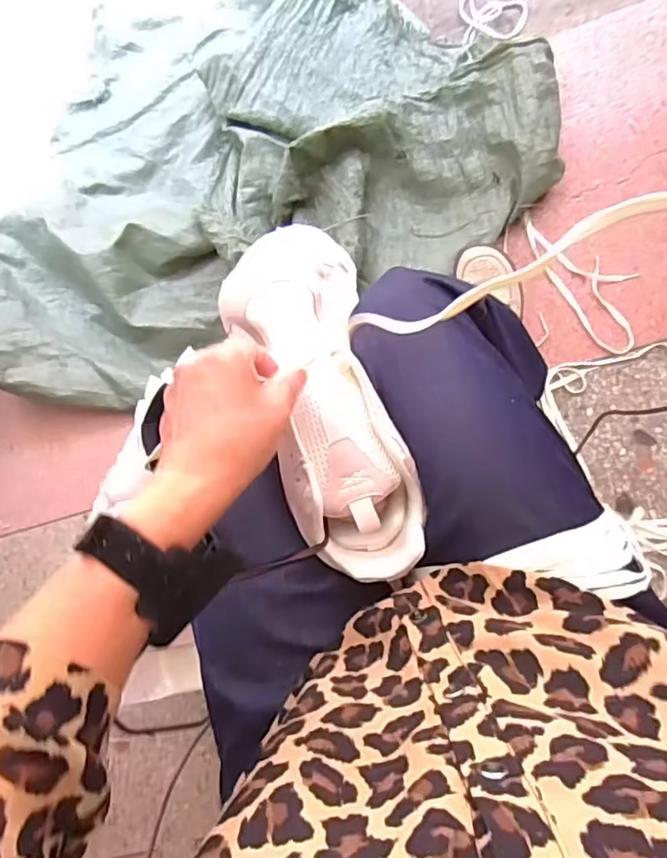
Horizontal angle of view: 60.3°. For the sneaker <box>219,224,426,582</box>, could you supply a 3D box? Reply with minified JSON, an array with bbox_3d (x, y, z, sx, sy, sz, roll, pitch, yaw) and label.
[{"bbox_3d":[-0.008,-0.029,0.439,0.097,0.099,0.282,-17,77,6],"label":"sneaker"}]

